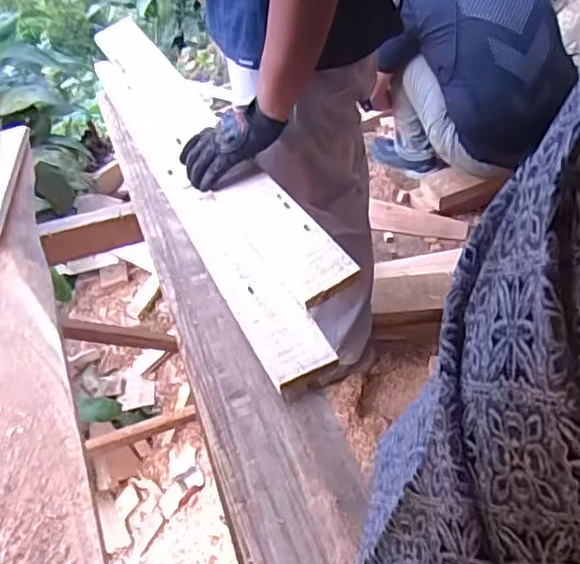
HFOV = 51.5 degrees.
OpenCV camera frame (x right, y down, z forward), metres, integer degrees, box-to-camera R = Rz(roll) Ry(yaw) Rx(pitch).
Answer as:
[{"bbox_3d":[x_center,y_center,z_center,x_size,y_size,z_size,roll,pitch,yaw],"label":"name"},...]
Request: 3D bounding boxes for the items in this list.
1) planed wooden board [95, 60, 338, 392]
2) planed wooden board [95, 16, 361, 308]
[{"bbox_3d":[-0.180,-0.178,1.008,0.078,0.036,0.881,-23,51,-15],"label":"planed wooden board"},{"bbox_3d":[-0.172,-0.278,1.079,0.091,0.037,0.922,-37,50,-1],"label":"planed wooden board"}]

